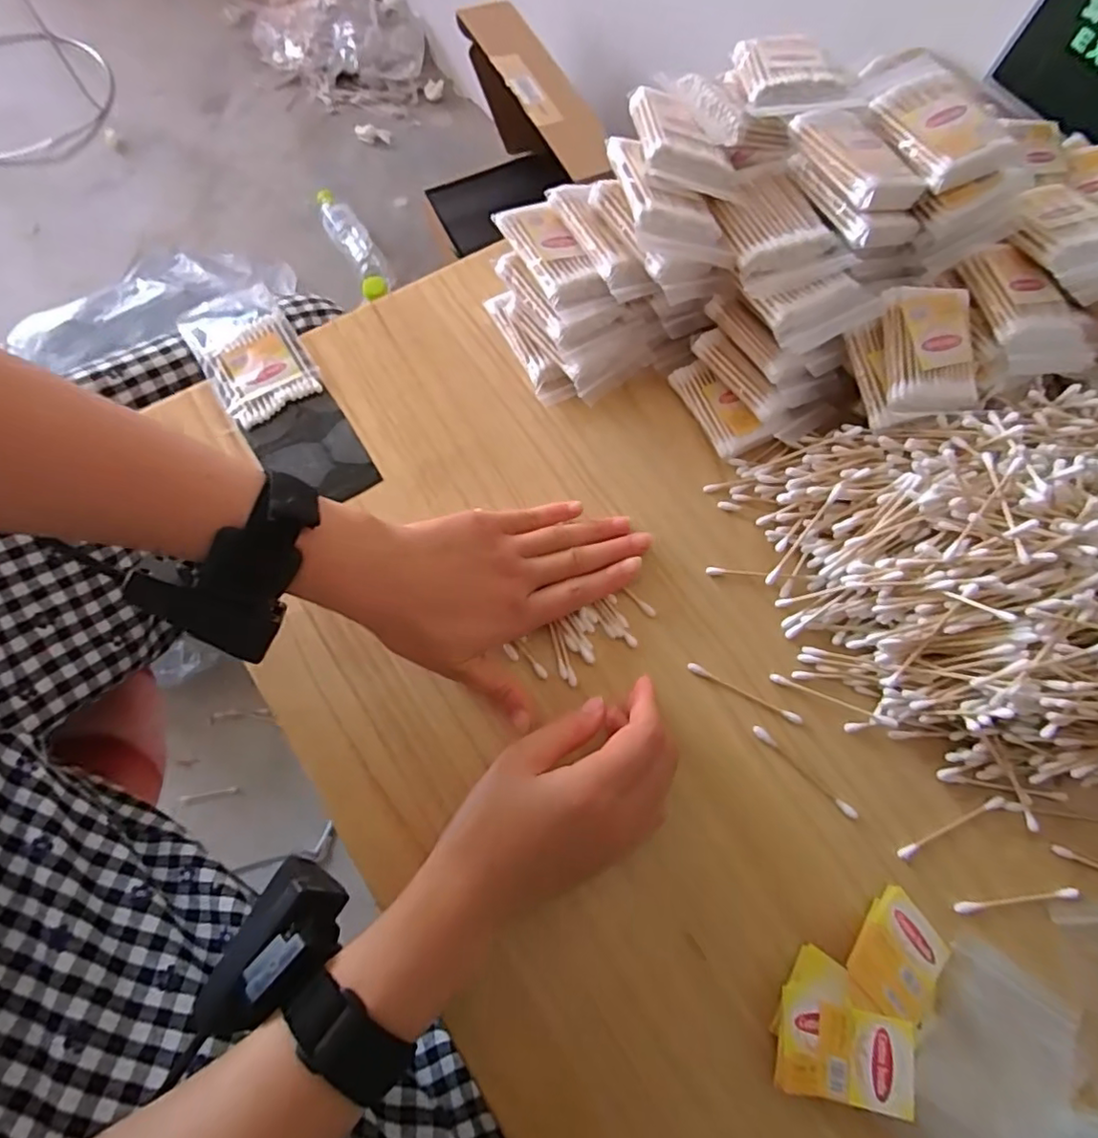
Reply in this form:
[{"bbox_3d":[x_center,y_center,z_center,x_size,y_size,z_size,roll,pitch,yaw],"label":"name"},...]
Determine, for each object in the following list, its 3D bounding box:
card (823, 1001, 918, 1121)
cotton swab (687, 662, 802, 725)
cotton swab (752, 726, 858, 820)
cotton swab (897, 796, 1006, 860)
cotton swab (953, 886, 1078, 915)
[{"bbox_3d":[0.154,0.237,0.292,0.042,0.004,0.040,8,74,7],"label":"card"},{"bbox_3d":[0.116,0.073,0.357,0.072,0.004,0.006,27,73,6],"label":"cotton swab"},{"bbox_3d":[0.146,0.116,0.345,0.071,0.004,0.006,42,76,10],"label":"cotton swab"},{"bbox_3d":[0.227,0.145,0.341,0.072,0.004,0.007,-22,75,-9],"label":"cotton swab"},{"bbox_3d":[0.256,0.181,0.329,0.072,0.004,0.006,-5,73,-4],"label":"cotton swab"}]

